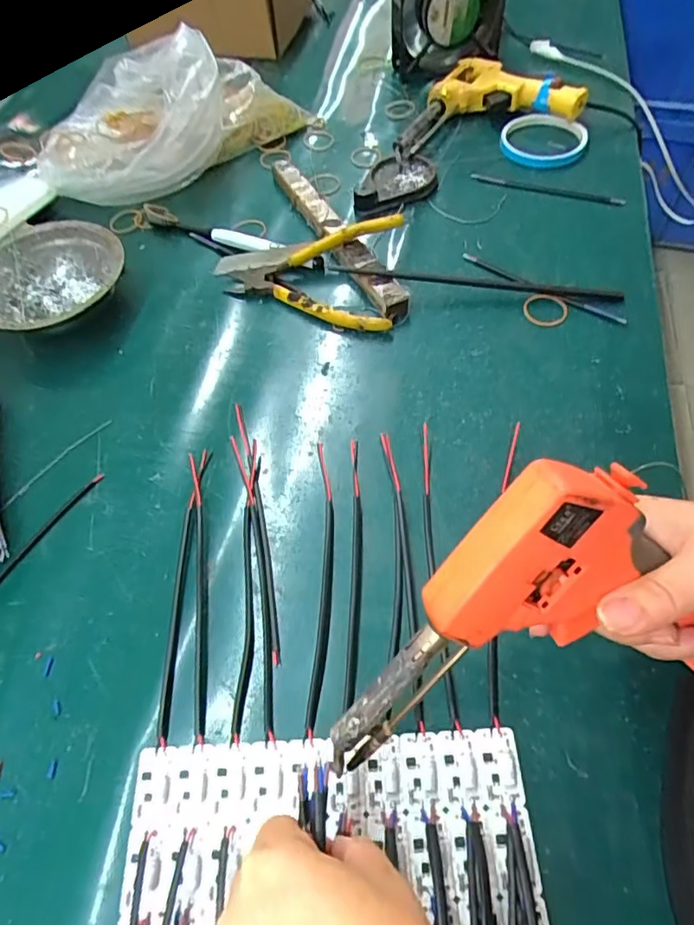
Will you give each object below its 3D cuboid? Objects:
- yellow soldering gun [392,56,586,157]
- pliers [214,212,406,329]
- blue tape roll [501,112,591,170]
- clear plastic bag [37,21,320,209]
[{"bbox_3d":[0.137,-0.389,0.588,0.216,0.031,0.109,-18,59,-8],"label":"yellow soldering gun"},{"bbox_3d":[-0.037,-0.164,0.465,0.154,0.042,0.100,7,59,8],"label":"pliers"},{"bbox_3d":[0.203,-0.330,0.566,0.087,0.012,0.093,-2,58,3],"label":"blue tape roll"},{"bbox_3d":[-0.164,-0.328,0.533,0.253,0.122,0.116,-15,59,-6],"label":"clear plastic bag"}]

